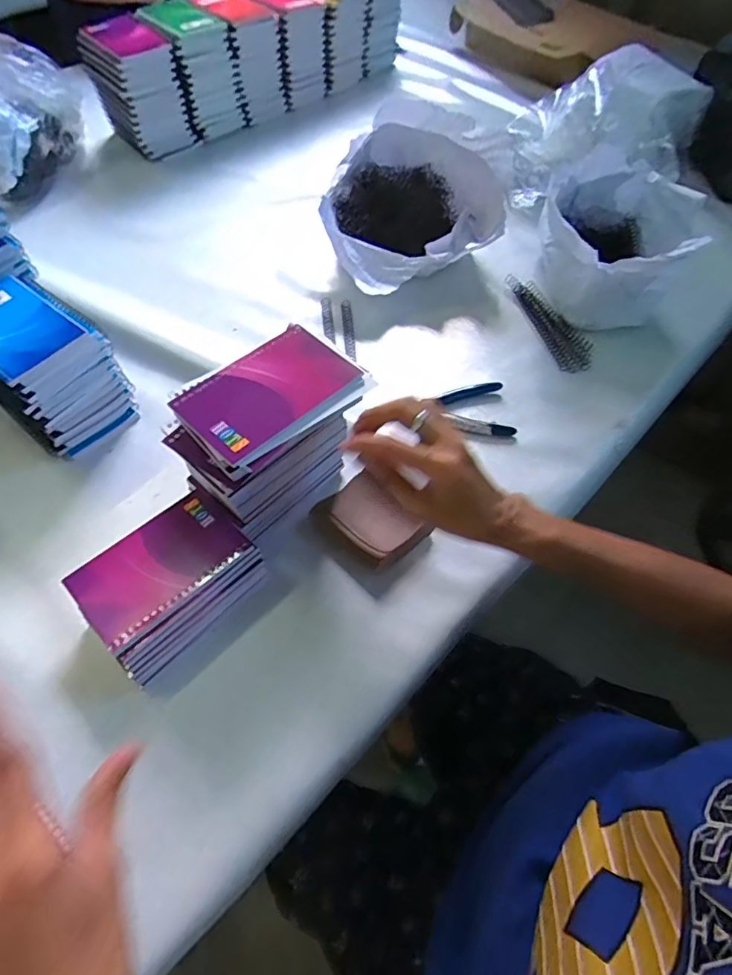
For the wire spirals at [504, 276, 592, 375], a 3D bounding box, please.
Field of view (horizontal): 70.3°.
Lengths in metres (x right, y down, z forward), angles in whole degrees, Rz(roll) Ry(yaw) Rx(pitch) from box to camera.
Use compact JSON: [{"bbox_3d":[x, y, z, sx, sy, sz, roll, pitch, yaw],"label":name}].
[{"bbox_3d":[0.231,-0.210,0.649,0.054,0.017,0.166,-12,58,-10],"label":"wire spirals"}]

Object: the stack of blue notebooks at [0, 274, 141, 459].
[{"bbox_3d":[-0.326,-0.120,0.522,0.143,0.116,0.097,32,61,18],"label":"stack of blue notebooks"}]

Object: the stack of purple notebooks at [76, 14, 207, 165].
[{"bbox_3d":[-0.359,-0.624,0.831,0.111,0.162,0.129,-38,65,-23],"label":"stack of purple notebooks"}]

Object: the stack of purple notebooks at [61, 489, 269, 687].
[{"bbox_3d":[-0.159,0.079,0.432,0.099,0.041,0.129,38,63,21],"label":"stack of purple notebooks"}]

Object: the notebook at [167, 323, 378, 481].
[{"bbox_3d":[-0.072,-0.075,0.399,0.134,0.012,0.090,-36,64,-22],"label":"notebook"}]

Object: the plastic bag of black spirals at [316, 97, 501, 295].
[{"bbox_3d":[0.063,-0.360,0.668,0.219,0.136,0.249,10,57,5],"label":"plastic bag of black spirals"}]

